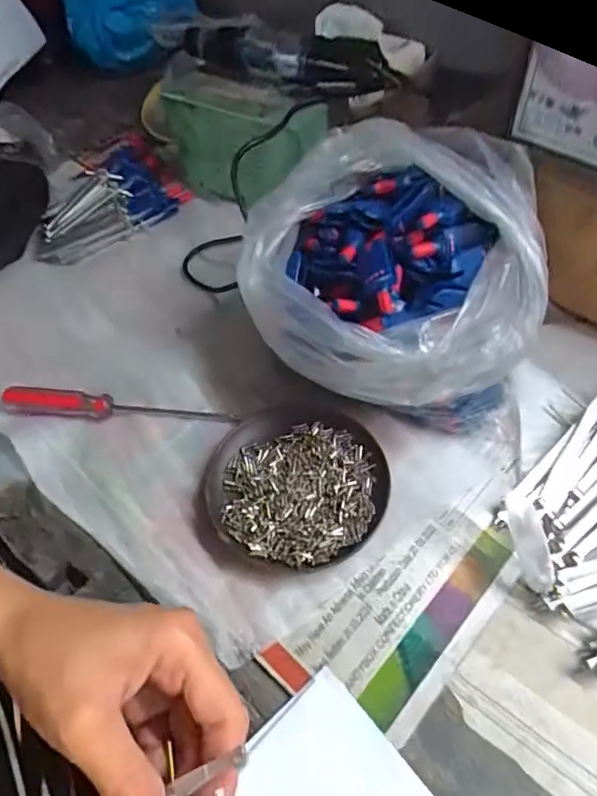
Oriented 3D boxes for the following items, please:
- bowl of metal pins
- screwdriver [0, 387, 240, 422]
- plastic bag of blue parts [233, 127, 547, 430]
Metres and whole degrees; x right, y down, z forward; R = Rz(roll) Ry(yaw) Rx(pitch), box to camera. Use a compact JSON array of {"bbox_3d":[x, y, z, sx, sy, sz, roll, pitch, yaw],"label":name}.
[{"bbox_3d":[-0.001,0.059,0.360,0.116,0.018,0.111,-3,54,4],"label":"bowl of metal pins"},{"bbox_3d":[-0.137,0.004,0.409,0.179,0.027,0.015,1,55,7],"label":"screwdriver"},{"bbox_3d":[0.060,-0.079,0.379,0.198,0.136,0.163,6,55,10],"label":"plastic bag of blue parts"}]

